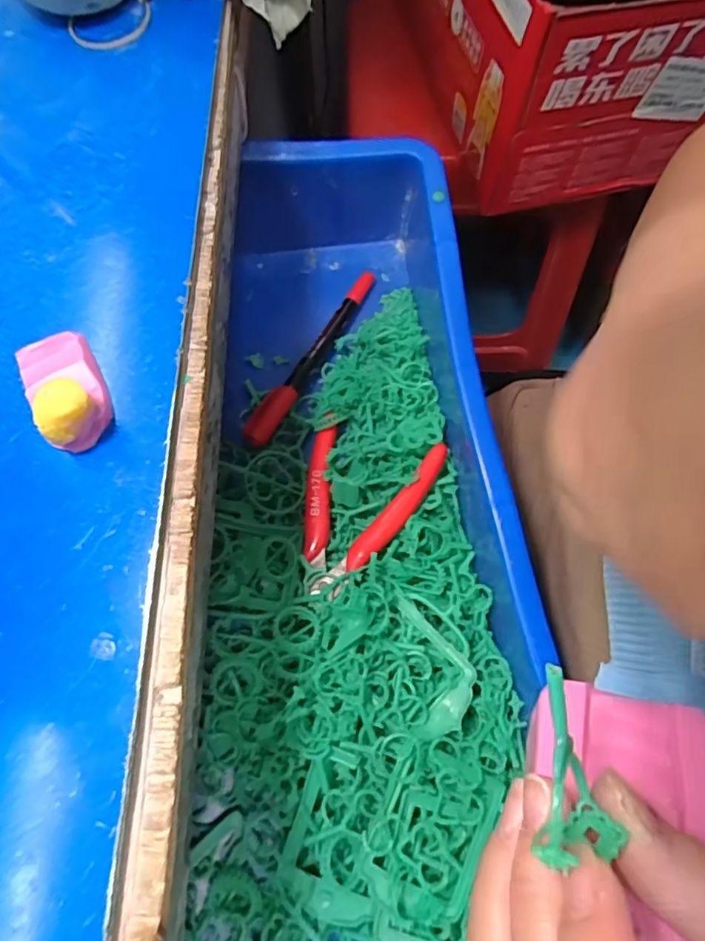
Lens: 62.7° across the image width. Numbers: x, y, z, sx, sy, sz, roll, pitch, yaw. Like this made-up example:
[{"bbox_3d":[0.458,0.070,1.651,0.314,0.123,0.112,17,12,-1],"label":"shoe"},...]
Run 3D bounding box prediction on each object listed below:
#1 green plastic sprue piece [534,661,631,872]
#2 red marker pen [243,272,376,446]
[{"bbox_3d":[0.043,0.060,0.120,0.017,0.015,0.040,-13,98,-4],"label":"green plastic sprue piece"},{"bbox_3d":[-0.023,-0.071,0.358,0.017,0.013,0.136,31,73,12],"label":"red marker pen"}]

